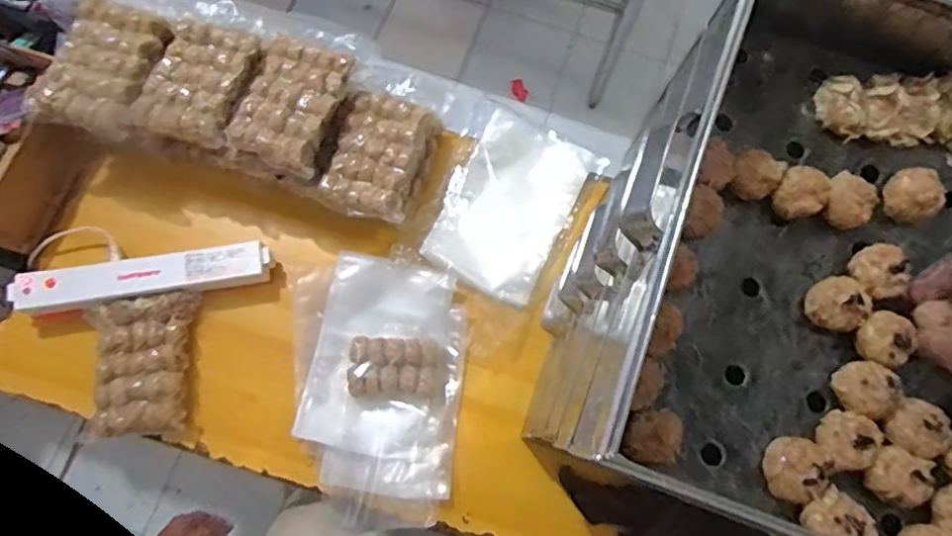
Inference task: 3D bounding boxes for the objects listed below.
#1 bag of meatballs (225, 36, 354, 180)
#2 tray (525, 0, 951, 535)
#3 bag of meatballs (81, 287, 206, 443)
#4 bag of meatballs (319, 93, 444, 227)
[{"bbox_3d":[-0.261,-0.228,0.822,0.131,0.048,0.188,18,75,3],"label":"bag of meatballs"},{"bbox_3d":[0.323,0.004,0.438,0.426,0.110,0.441,26,75,6],"label":"tray"},{"bbox_3d":[-0.471,0.141,0.822,0.144,0.040,0.206,-2,74,-2],"label":"bag of meatballs"},{"bbox_3d":[-0.142,-0.157,0.867,0.125,0.076,0.186,16,75,3],"label":"bag of meatballs"}]

